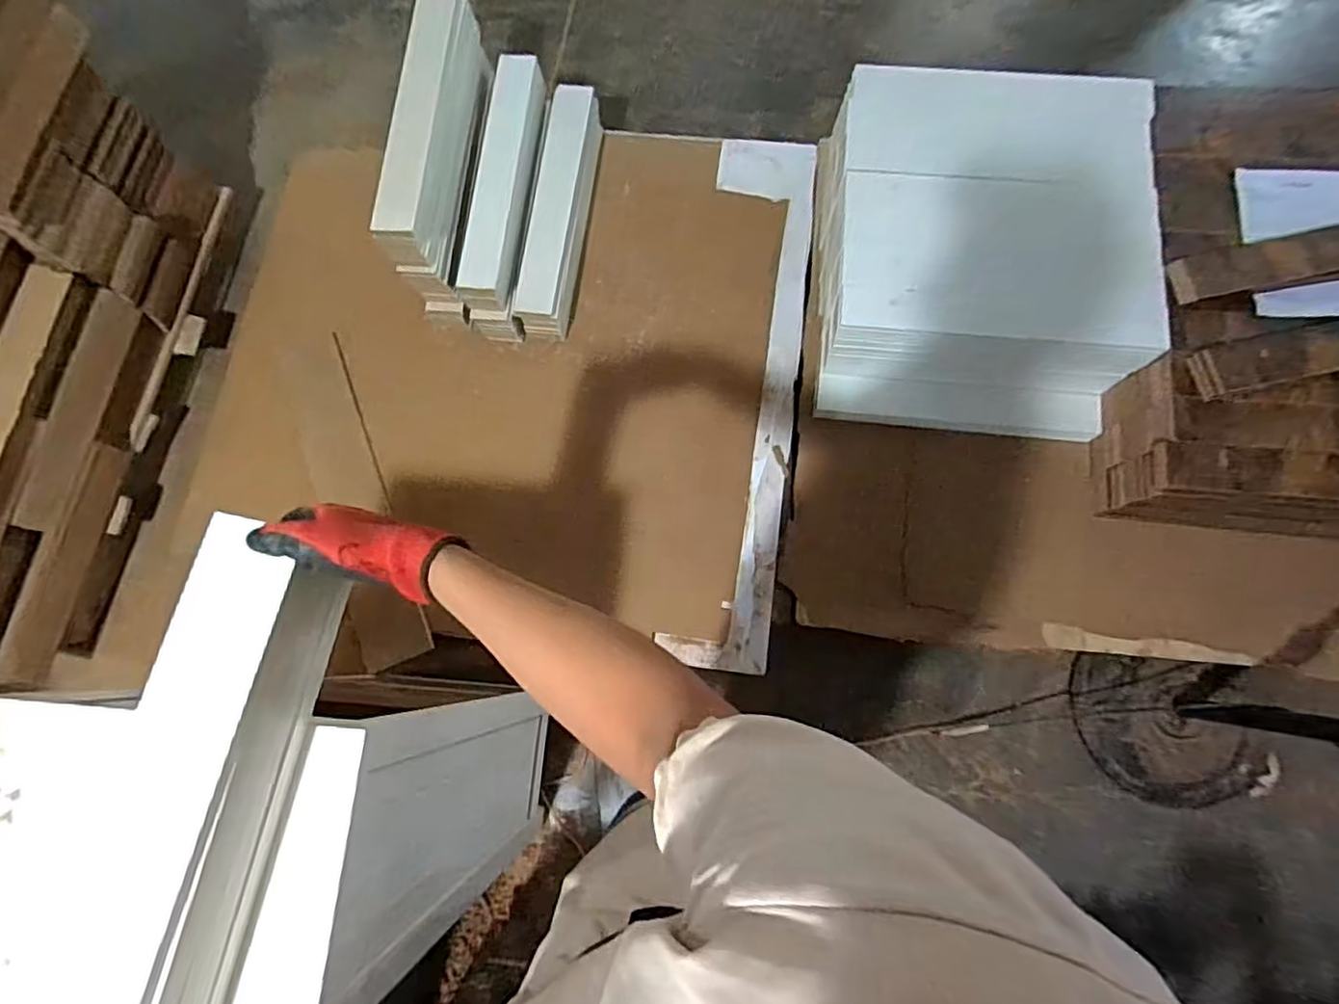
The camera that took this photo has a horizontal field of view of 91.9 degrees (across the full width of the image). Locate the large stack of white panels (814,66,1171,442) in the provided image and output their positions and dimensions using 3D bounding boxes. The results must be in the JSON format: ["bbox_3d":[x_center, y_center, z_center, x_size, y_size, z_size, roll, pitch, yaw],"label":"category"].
[{"bbox_3d":[0.596,-0.471,1.273,0.561,0.344,0.593,4,77,3],"label":"large stack of white panels"}]

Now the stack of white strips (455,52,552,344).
[{"bbox_3d":[-0.337,-0.653,1.375,0.106,0.176,0.570,6,78,4],"label":"stack of white strips"}]

